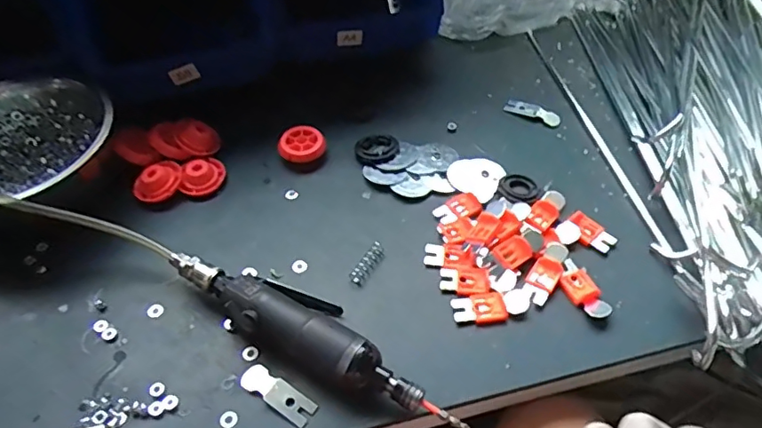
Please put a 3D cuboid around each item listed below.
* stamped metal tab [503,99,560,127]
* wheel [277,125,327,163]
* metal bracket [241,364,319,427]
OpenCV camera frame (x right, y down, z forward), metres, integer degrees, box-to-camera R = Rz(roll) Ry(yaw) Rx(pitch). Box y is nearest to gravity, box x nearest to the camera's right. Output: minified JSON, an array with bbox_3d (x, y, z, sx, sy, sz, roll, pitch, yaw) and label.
[{"bbox_3d":[0.174,-0.117,0.621,0.062,0.006,0.023,20,54,17],"label":"stamped metal tab"},{"bbox_3d":[-0.085,-0.074,0.585,0.050,0.024,0.041,-13,51,-9],"label":"wheel"},{"bbox_3d":[-0.081,0.138,0.421,0.065,0.005,0.022,28,56,22],"label":"metal bracket"}]

